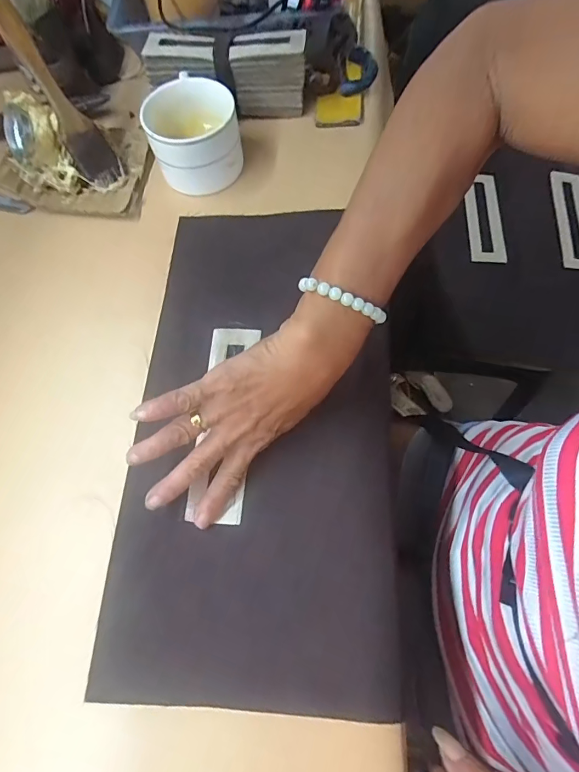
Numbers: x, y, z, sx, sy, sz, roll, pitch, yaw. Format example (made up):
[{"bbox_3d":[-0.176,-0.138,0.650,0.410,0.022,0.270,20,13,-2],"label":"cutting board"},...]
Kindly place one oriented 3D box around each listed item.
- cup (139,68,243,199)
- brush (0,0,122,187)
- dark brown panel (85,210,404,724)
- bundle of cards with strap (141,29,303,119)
[{"bbox_3d":[-0.091,-0.241,0.406,0.082,0.055,0.089,-1,68,3],"label":"cup"},{"bbox_3d":[-0.210,-0.263,0.365,0.038,0.169,0.012,-38,42,-12],"label":"brush"},{"bbox_3d":[-0.023,0.019,0.334,0.207,0.012,0.395,7,69,4],"label":"dark brown panel"},{"bbox_3d":[-0.062,-0.322,0.433,0.160,0.059,0.052,3,68,4],"label":"bundle of cards with strap"}]

